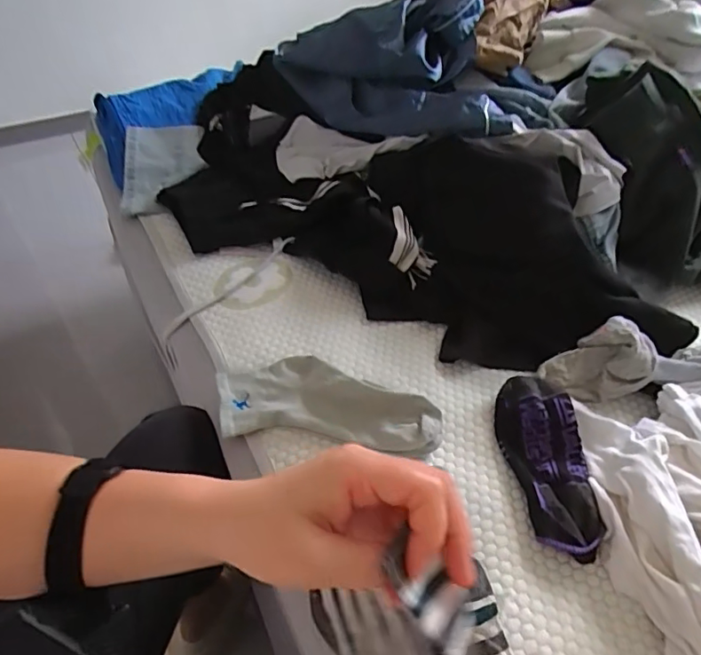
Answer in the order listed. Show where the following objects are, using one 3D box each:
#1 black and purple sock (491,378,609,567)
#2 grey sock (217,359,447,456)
[{"bbox_3d":[0.190,0.125,0.499,0.069,0.034,0.176,-3,46,-4],"label":"black and purple sock"},{"bbox_3d":[-0.025,0.076,0.536,0.228,0.034,0.091,7,46,5],"label":"grey sock"}]

